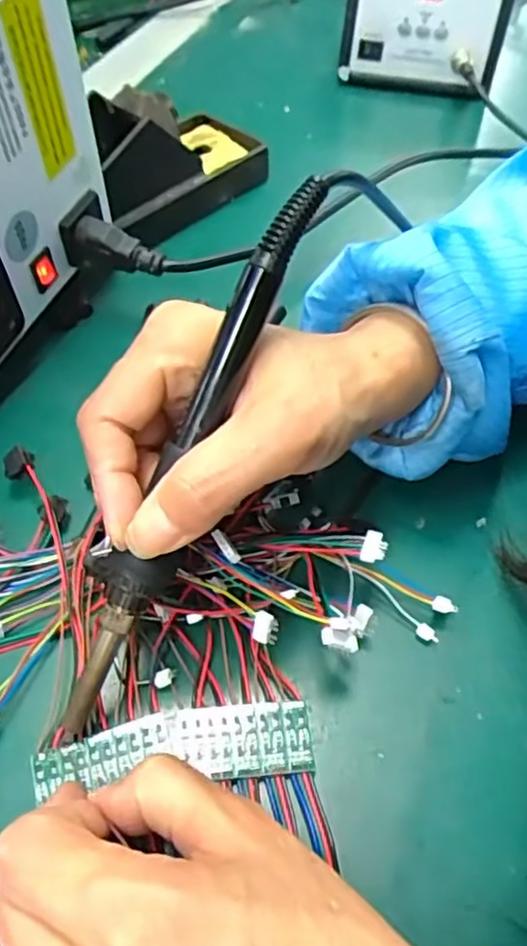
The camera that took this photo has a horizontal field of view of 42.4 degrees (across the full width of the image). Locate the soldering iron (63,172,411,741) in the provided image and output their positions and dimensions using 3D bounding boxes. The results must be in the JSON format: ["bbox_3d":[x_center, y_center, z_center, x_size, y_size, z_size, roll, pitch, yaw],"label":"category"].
[{"bbox_3d":[-0.018,-0.001,0.228,0.029,0.031,0.208,28,98,18],"label":"soldering iron"}]

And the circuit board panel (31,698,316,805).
[{"bbox_3d":[-0.032,0.099,0.246,0.097,0.004,0.025,-4,52,-5],"label":"circuit board panel"}]

